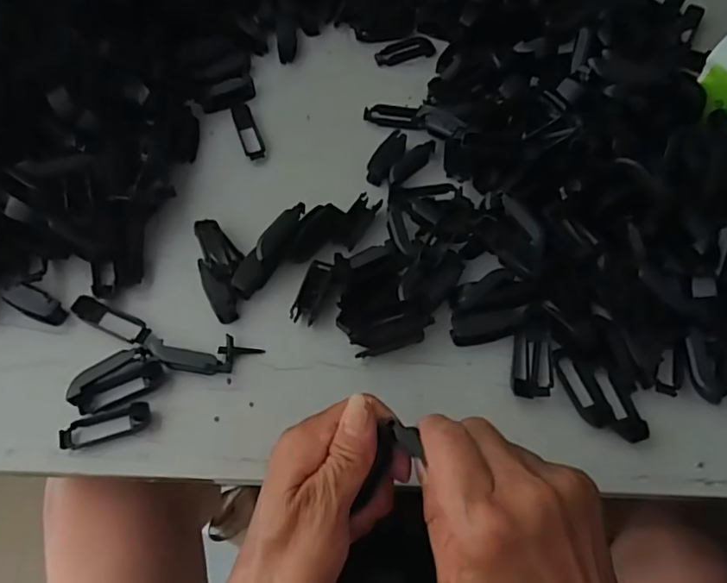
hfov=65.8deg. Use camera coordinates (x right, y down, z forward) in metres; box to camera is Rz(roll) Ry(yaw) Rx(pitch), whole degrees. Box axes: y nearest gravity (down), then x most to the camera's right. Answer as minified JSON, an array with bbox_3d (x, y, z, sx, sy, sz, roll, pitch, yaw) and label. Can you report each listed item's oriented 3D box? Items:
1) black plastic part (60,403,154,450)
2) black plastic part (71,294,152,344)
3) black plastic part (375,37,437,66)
[{"bbox_3d":[-0.162,0.083,0.352,0.057,0.013,0.018,-16,62,-8],"label":"black plastic part"},{"bbox_3d":[-0.172,0.019,0.384,0.058,0.012,0.017,24,64,13],"label":"black plastic part"},{"bbox_3d":[0.038,-0.224,0.516,0.056,0.013,0.020,-14,62,-8],"label":"black plastic part"}]

